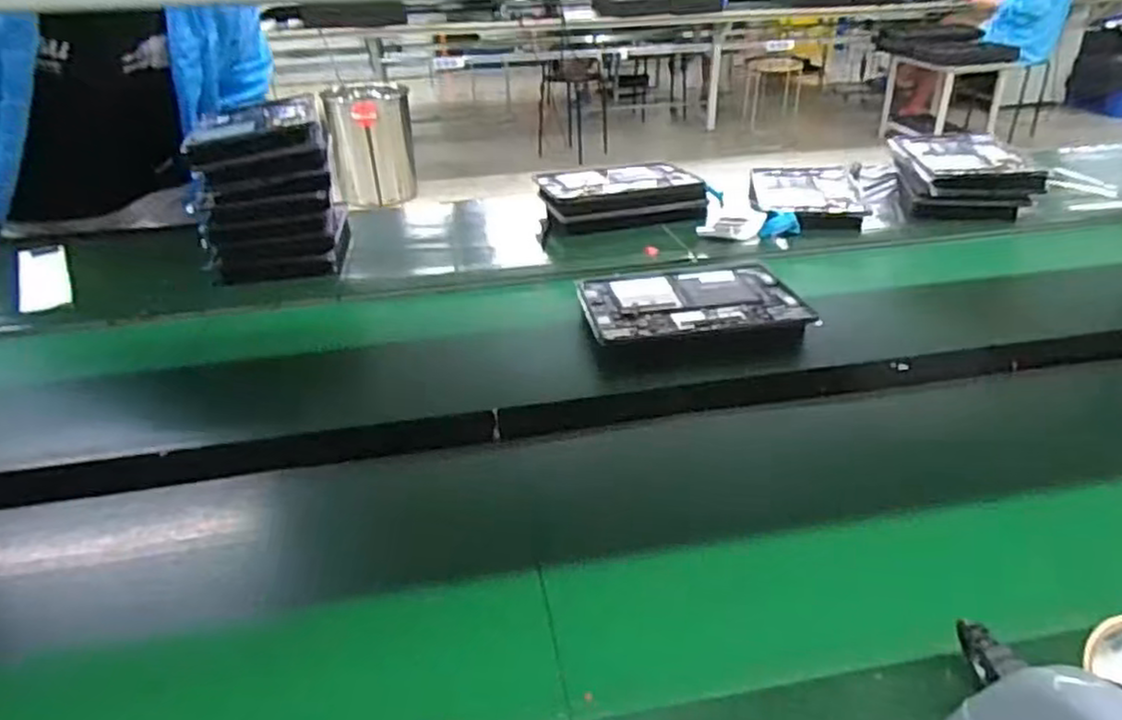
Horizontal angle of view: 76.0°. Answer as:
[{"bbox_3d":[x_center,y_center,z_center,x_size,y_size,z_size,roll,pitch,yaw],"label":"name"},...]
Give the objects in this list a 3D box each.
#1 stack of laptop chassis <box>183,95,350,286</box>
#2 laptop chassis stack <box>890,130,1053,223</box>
[{"bbox_3d":[-0.411,-0.249,1.034,0.181,0.193,0.222,-7,32,-9],"label":"stack of laptop chassis"},{"bbox_3d":[0.670,-0.313,1.221,0.179,0.086,0.229,2,32,6],"label":"laptop chassis stack"}]

